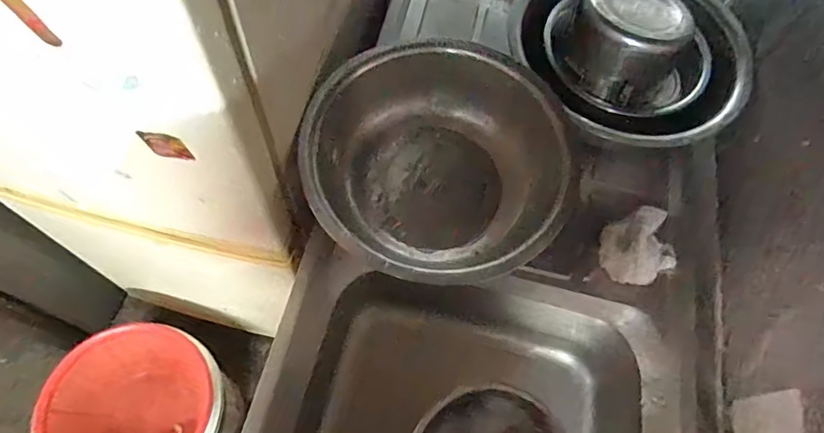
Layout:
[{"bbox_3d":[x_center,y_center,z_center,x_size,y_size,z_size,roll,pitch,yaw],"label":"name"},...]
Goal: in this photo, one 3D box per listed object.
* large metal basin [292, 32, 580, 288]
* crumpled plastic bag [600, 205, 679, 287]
[{"bbox_3d":[0.029,-0.078,0.684,0.333,0.134,0.302,-22,68,-13],"label":"large metal basin"},{"bbox_3d":[0.302,0.036,0.674,0.111,0.044,0.086,-24,69,-14],"label":"crumpled plastic bag"}]

